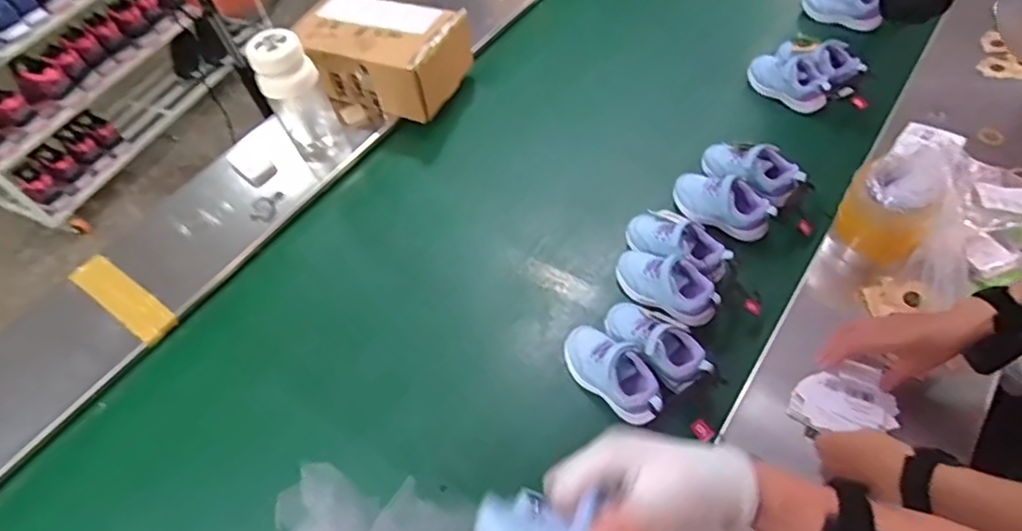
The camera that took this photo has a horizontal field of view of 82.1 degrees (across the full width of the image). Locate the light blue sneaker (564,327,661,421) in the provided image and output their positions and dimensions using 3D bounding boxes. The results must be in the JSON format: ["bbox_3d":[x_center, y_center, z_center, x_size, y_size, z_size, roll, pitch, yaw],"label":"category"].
[{"bbox_3d":[0.137,0.146,0.792,0.079,0.083,0.161,-41,59,-20],"label":"light blue sneaker"}]

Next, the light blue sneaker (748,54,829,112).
[{"bbox_3d":[0.531,-0.358,1.124,0.073,0.076,0.169,-38,58,-19],"label":"light blue sneaker"}]

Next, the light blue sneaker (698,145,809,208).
[{"bbox_3d":[0.392,-0.163,0.965,0.163,0.065,0.064,28,61,32],"label":"light blue sneaker"}]

